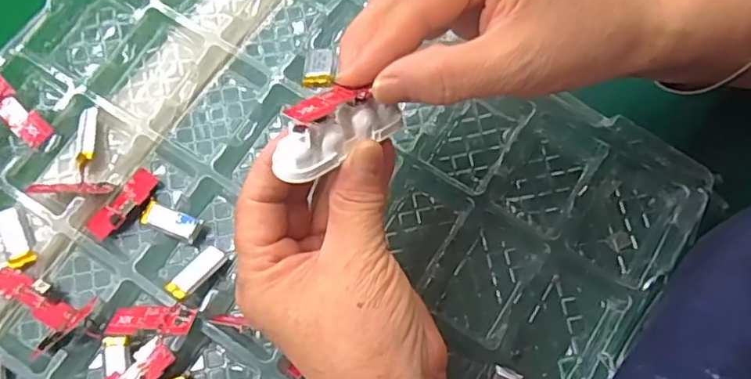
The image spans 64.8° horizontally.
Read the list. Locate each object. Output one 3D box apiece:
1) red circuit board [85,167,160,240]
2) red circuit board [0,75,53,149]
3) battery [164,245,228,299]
[{"bbox_3d":[-0.139,0.007,0.324,0.017,0.006,0.043,39,78,10],"label":"red circuit board"},{"bbox_3d":[-0.202,-0.043,0.332,0.016,0.010,0.045,-43,98,-11],"label":"red circuit board"},{"bbox_3d":[-0.092,0.043,0.307,0.012,0.004,0.034,35,53,13],"label":"battery"}]

